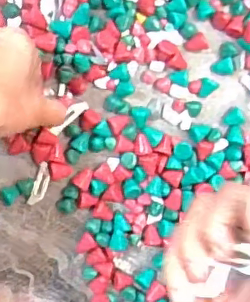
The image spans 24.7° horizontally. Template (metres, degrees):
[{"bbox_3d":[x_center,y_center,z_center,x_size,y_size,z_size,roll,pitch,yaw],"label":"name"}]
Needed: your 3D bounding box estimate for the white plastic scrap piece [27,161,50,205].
[{"bbox_3d":[-0.065,0.026,0.444,0.011,0.004,0.035,19,93,-7],"label":"white plastic scrap piece"}]

